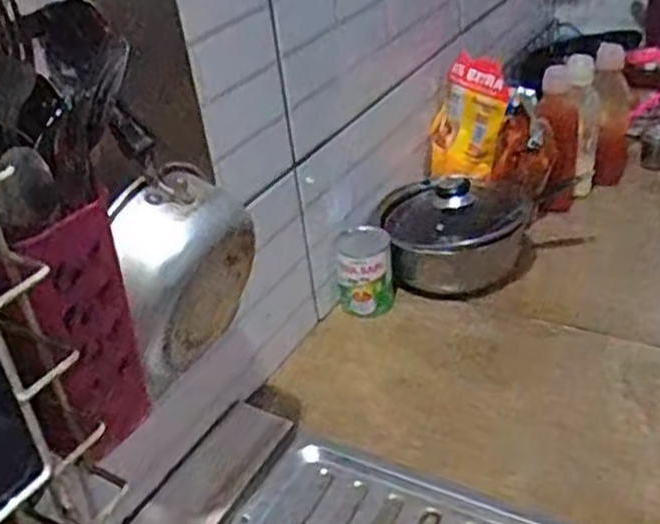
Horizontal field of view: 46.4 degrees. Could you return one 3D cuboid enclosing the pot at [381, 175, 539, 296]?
[{"bbox_3d":[0.186,-0.056,1.114,0.205,0.131,0.213,0,34,10],"label":"pot"}]

